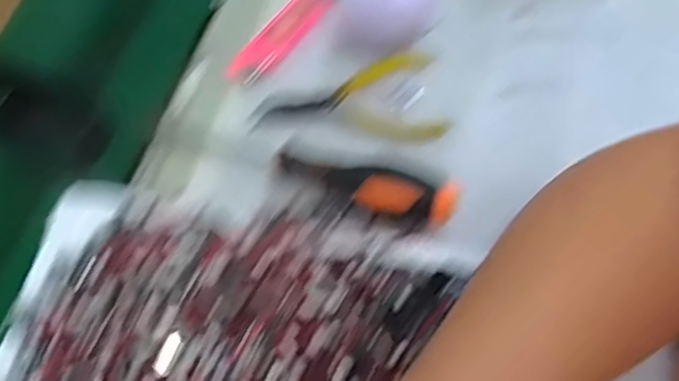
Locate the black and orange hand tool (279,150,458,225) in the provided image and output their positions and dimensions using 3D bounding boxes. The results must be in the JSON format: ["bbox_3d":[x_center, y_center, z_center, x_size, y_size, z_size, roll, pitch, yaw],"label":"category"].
[{"bbox_3d":[0.014,-0.005,0.366,0.102,0.017,0.032,17,66,20],"label":"black and orange hand tool"}]

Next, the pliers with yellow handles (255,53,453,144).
[{"bbox_3d":[0.005,-0.051,0.398,0.114,0.016,0.059,-9,64,-2],"label":"pliers with yellow handles"}]

